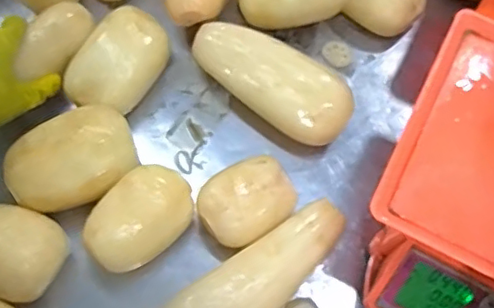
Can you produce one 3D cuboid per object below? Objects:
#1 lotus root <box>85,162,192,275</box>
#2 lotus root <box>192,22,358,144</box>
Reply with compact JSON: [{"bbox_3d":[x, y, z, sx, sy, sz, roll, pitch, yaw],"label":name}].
[{"bbox_3d":[-0.104,0.068,0.577,0.070,0.068,0.105,41,73,12],"label":"lotus root"},{"bbox_3d":[0.022,-0.078,0.639,0.186,0.067,0.070,32,71,9],"label":"lotus root"}]

